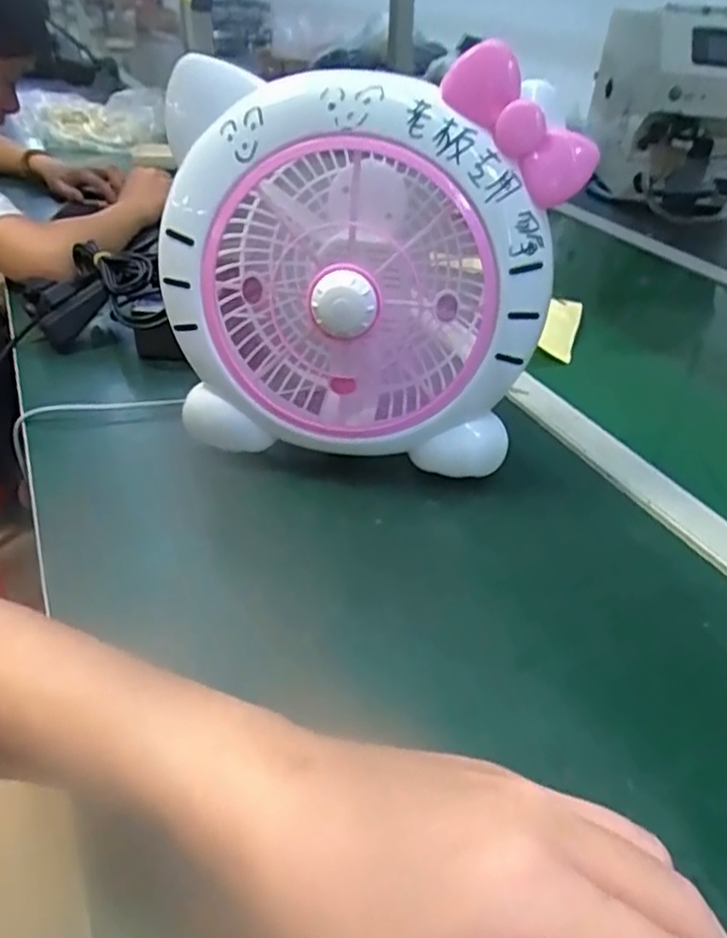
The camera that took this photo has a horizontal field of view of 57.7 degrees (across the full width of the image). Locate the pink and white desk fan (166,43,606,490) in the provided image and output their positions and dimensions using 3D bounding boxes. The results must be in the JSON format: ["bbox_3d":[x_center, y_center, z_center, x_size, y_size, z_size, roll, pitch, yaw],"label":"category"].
[{"bbox_3d":[-0.002,-0.133,0.470,0.259,0.250,0.149,4,36,1],"label":"pink and white desk fan"}]

